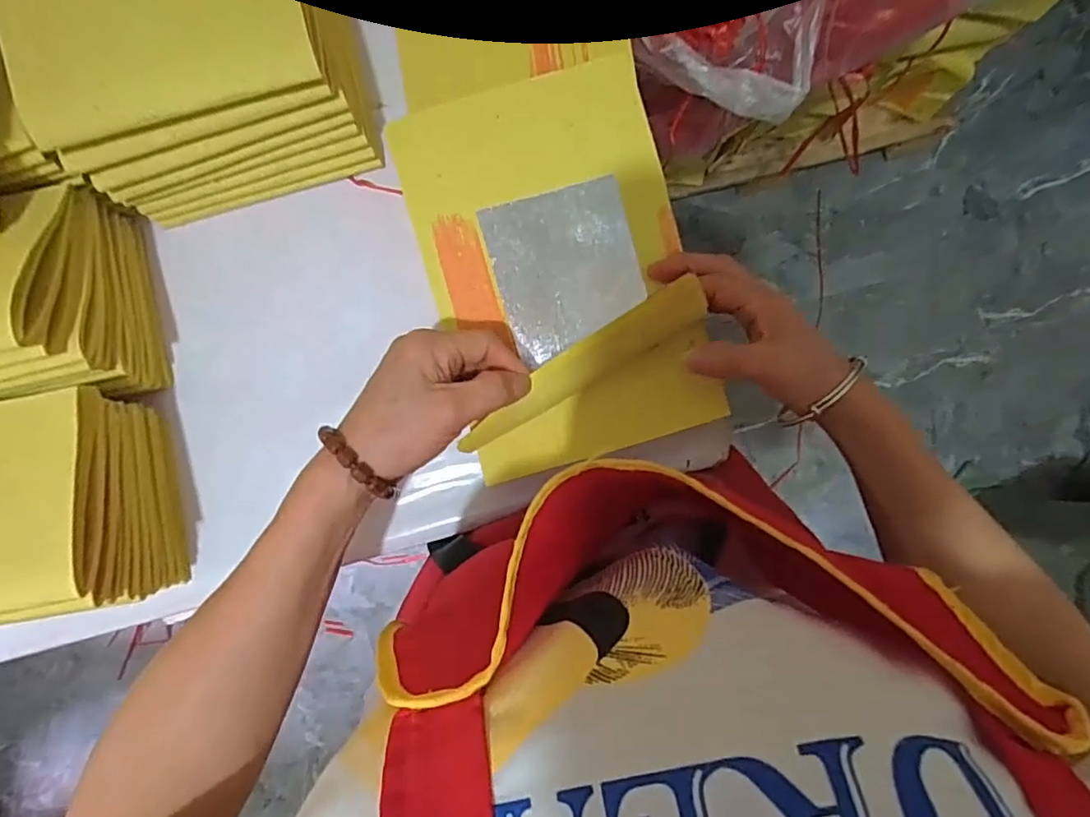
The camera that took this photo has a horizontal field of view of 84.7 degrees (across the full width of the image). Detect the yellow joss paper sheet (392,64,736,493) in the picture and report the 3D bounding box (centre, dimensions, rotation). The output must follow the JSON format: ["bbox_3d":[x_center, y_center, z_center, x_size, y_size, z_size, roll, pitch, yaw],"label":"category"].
[{"bbox_3d":[0.006,-0.092,0.353,0.155,0.047,0.241,-14,87,-1],"label":"yellow joss paper sheet"}]

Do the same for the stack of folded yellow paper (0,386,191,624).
[{"bbox_3d":[-0.318,0.059,0.334,0.176,0.090,0.117,-5,87,-14],"label":"stack of folded yellow paper"}]

